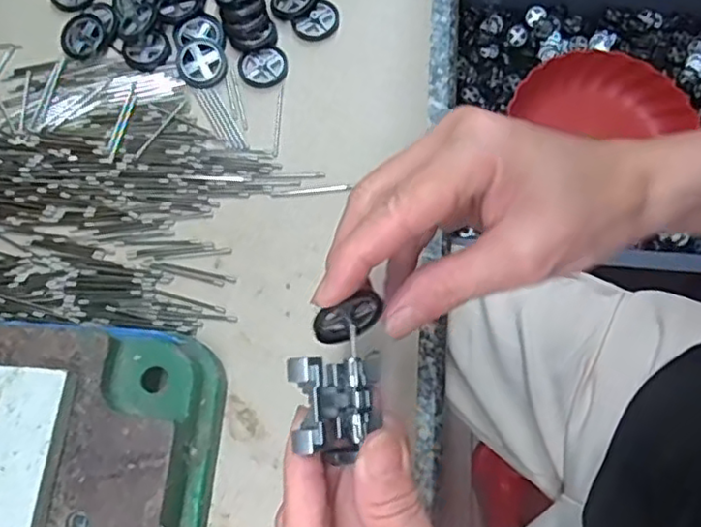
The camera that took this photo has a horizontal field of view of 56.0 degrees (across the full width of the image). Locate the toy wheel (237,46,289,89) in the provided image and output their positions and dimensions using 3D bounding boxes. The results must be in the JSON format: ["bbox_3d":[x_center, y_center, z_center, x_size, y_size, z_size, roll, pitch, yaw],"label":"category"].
[{"bbox_3d":[-0.049,-0.111,0.374,0.027,0.004,0.025,-1,68,2],"label":"toy wheel"}]

